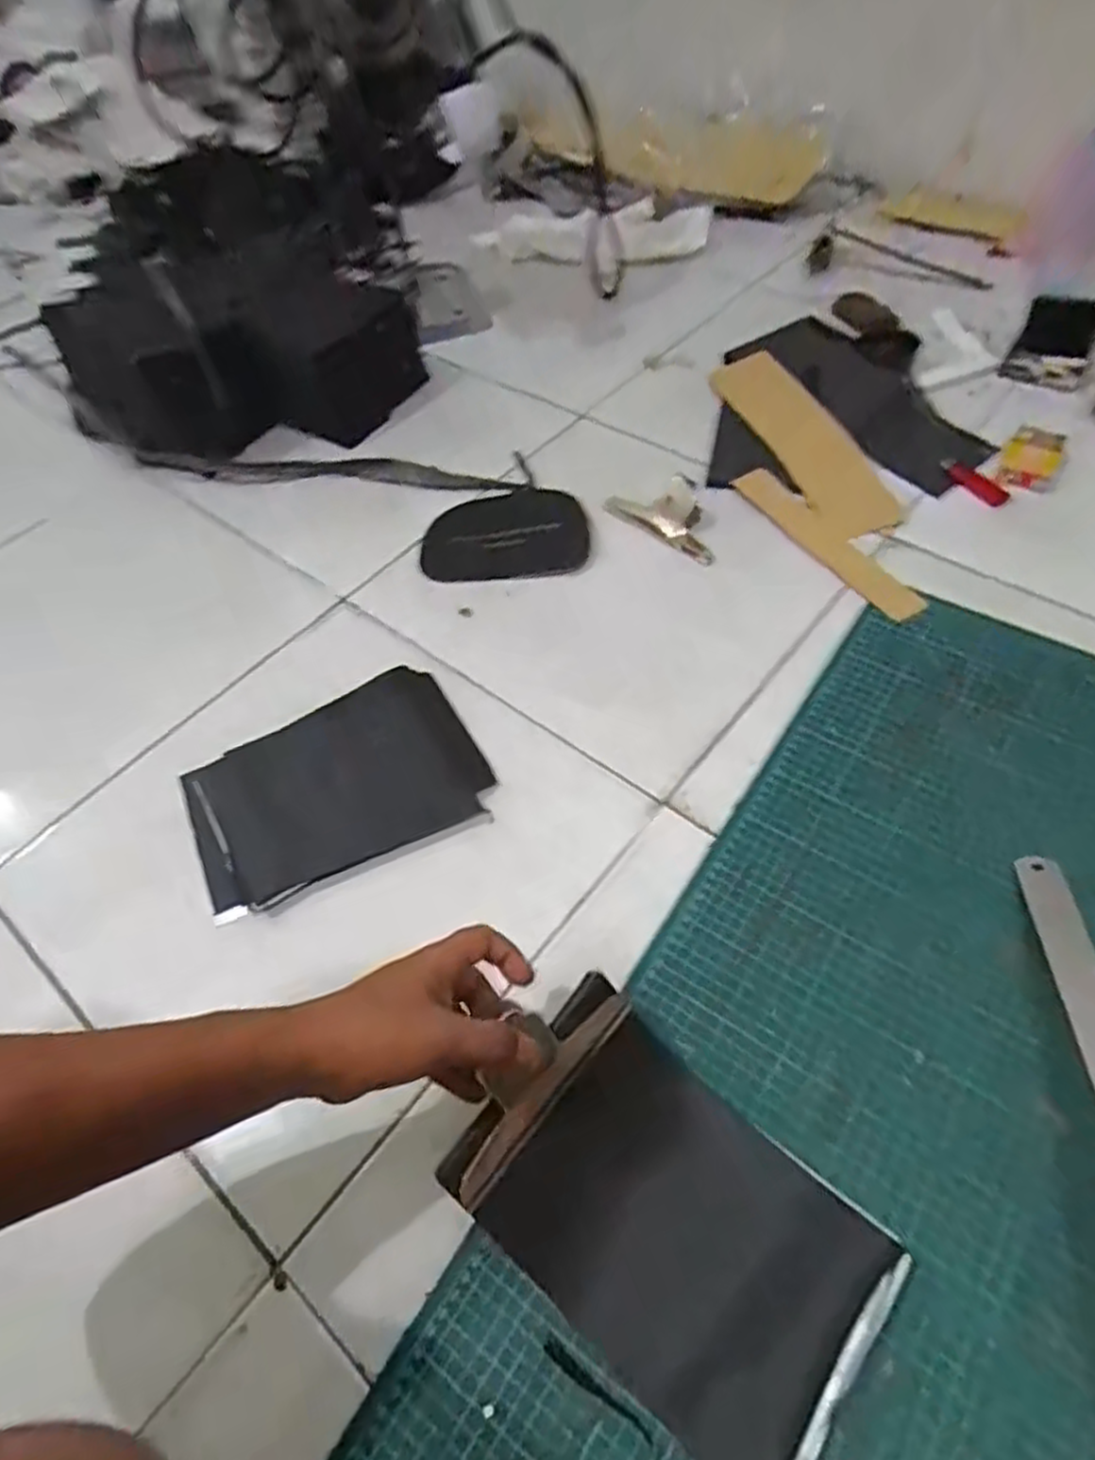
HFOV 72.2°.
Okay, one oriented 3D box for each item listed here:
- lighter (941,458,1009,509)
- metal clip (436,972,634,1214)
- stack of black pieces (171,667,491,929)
[{"bbox_3d":[0.463,-0.269,0.815,0.020,0.015,0.076,-40,74,-21],"label":"lighter"},{"bbox_3d":[-0.008,0.197,0.430,0.037,0.049,0.143,33,61,25],"label":"metal clip"},{"bbox_3d":[-0.179,0.045,0.636,0.234,0.014,0.161,-24,61,-13],"label":"stack of black pieces"}]

